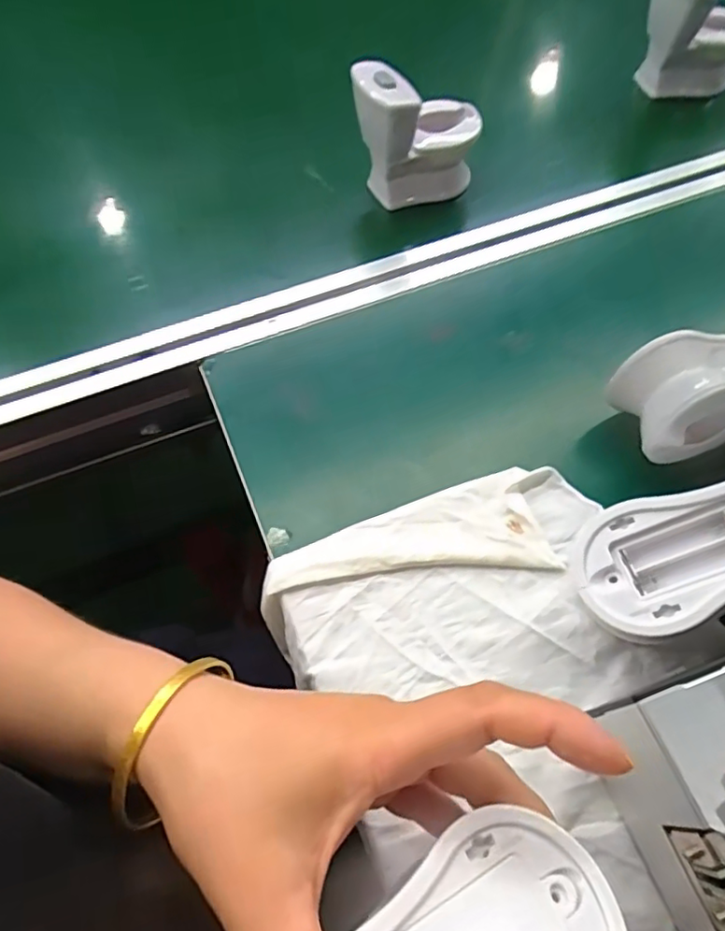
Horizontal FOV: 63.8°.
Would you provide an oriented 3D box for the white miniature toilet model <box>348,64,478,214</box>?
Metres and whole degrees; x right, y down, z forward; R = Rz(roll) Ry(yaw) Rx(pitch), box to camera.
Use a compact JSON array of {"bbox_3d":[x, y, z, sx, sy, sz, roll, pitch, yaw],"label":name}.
[{"bbox_3d":[0.047,-0.273,0.470,0.096,0.098,0.059,-30,64,-15],"label":"white miniature toilet model"}]

